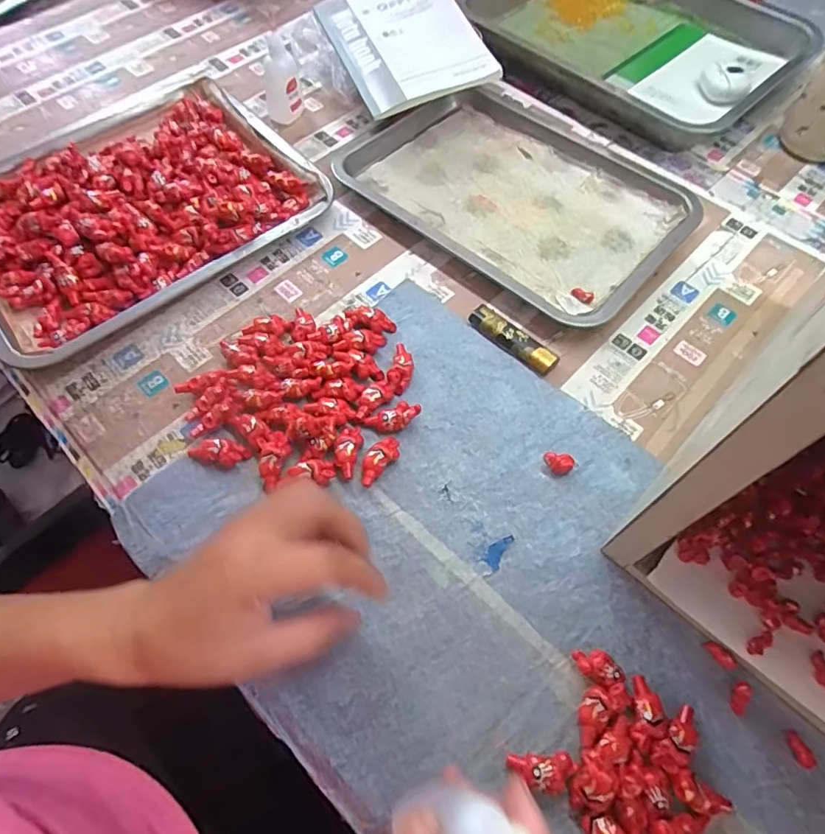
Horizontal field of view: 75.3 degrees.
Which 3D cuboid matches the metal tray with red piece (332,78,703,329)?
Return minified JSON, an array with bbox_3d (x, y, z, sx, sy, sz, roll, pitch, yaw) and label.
[{"bbox_3d":[0.112,-0.229,0.527,0.308,0.024,0.247,40,70,20],"label":"metal tray with red piece"}]

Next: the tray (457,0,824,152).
[{"bbox_3d":[0.265,-0.461,0.631,0.351,0.044,0.302,33,68,17],"label":"tray"}]

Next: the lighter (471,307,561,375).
[{"bbox_3d":[0.082,-0.063,0.440,0.080,0.012,0.020,36,68,18],"label":"lighter"}]

